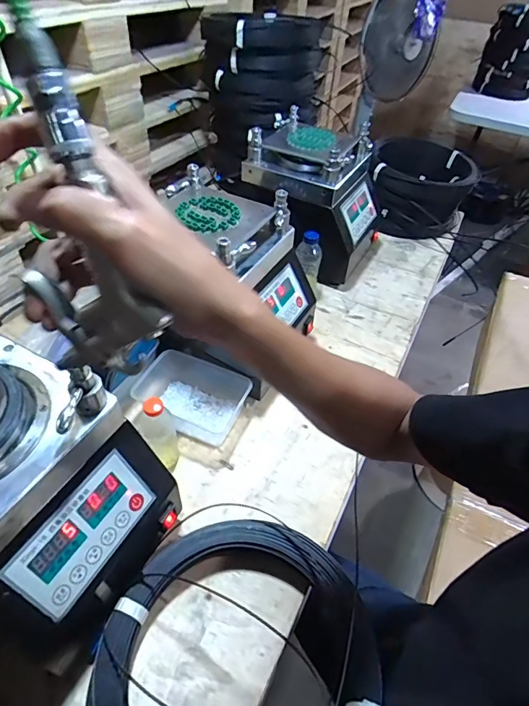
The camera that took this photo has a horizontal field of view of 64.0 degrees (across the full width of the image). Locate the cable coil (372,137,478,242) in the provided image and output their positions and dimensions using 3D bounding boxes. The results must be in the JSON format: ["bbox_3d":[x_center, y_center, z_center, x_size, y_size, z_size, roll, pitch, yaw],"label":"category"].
[{"bbox_3d":[0.437,-0.477,1.207,0.272,0.195,0.309,13,47,7],"label":"cable coil"}]

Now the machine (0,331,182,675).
[{"bbox_3d":[-0.268,0.143,0.467,0.257,0.239,0.203,23,49,17],"label":"machine"}]

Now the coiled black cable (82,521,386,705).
[{"bbox_3d":[-0.028,0.349,0.471,0.293,0.058,0.312,2,46,-3],"label":"coiled black cable"}]

